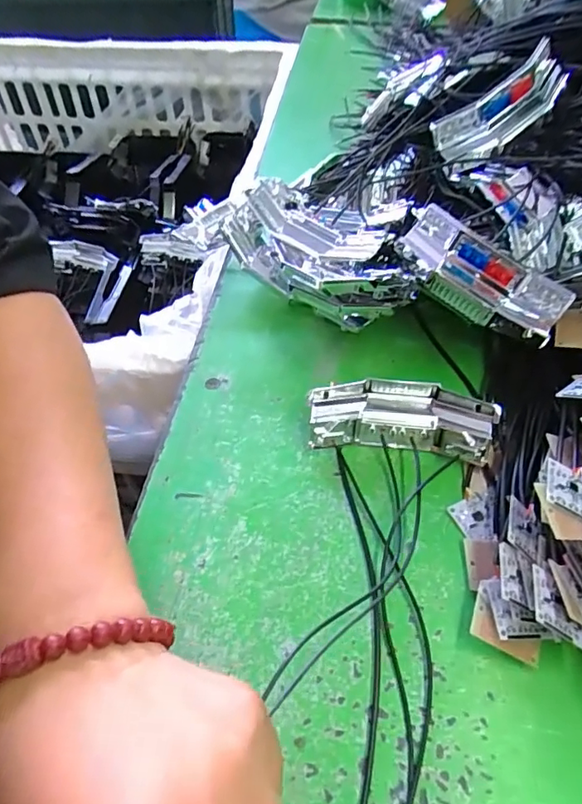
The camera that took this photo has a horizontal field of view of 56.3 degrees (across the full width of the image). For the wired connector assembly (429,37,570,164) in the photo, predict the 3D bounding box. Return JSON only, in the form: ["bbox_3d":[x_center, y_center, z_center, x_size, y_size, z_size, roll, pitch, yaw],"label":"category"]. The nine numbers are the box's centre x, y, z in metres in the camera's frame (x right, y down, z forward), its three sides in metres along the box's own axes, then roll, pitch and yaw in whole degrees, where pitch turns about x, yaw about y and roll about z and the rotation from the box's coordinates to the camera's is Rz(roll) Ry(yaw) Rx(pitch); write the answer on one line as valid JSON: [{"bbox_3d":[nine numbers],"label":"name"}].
[{"bbox_3d":[0.129,-0.178,0.329,0.085,0.028,0.026,-34,53,6],"label":"wired connector assembly"}]

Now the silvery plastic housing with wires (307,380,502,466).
[{"bbox_3d":[0.060,0.010,0.301,0.096,0.029,0.033,5,50,7],"label":"silvery plastic housing with wires"}]

